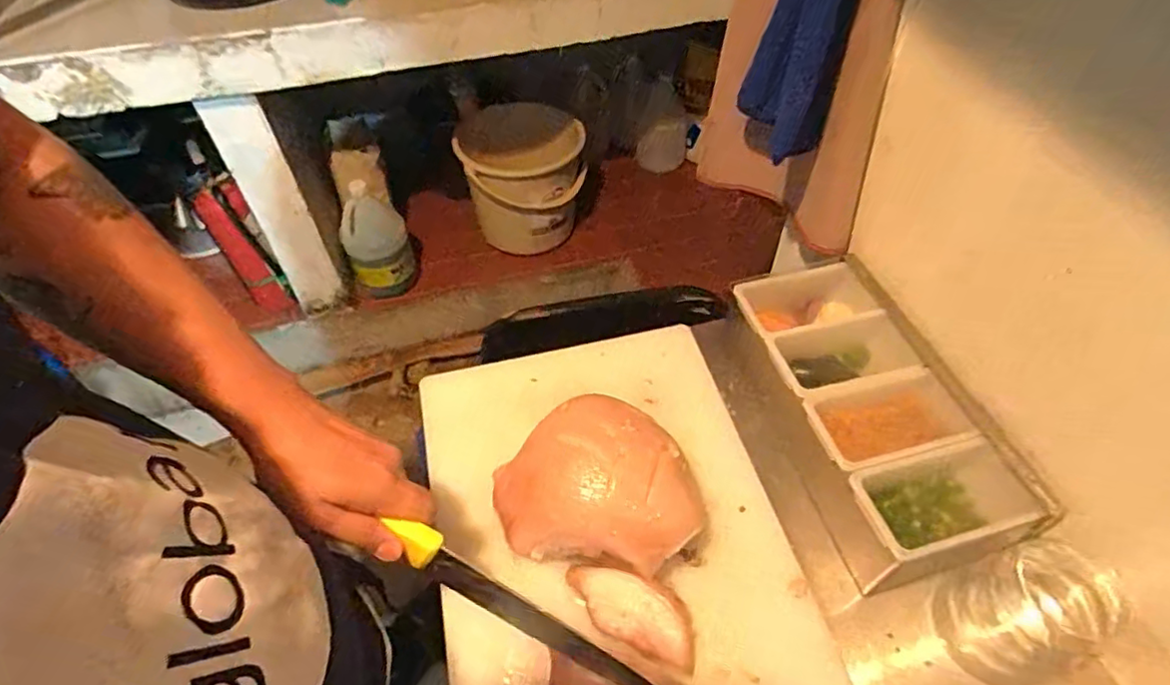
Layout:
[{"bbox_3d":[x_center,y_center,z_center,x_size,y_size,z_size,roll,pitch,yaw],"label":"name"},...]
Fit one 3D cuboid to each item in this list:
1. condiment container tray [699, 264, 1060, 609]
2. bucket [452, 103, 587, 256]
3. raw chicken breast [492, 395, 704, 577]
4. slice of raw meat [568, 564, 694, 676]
[{"bbox_3d":[0.249,0.065,0.593,0.172,0.103,0.308,-15,53,-10],"label":"condiment container tray"},{"bbox_3d":[-0.154,-0.442,1.545,0.307,0.245,0.353,-3,52,-1],"label":"bucket"},{"bbox_3d":[0.012,0.120,0.523,0.165,0.090,0.128,8,52,7],"label":"raw chicken breast"},{"bbox_3d":[0.038,0.215,0.486,0.110,0.028,0.051,19,55,15],"label":"slice of raw meat"}]

